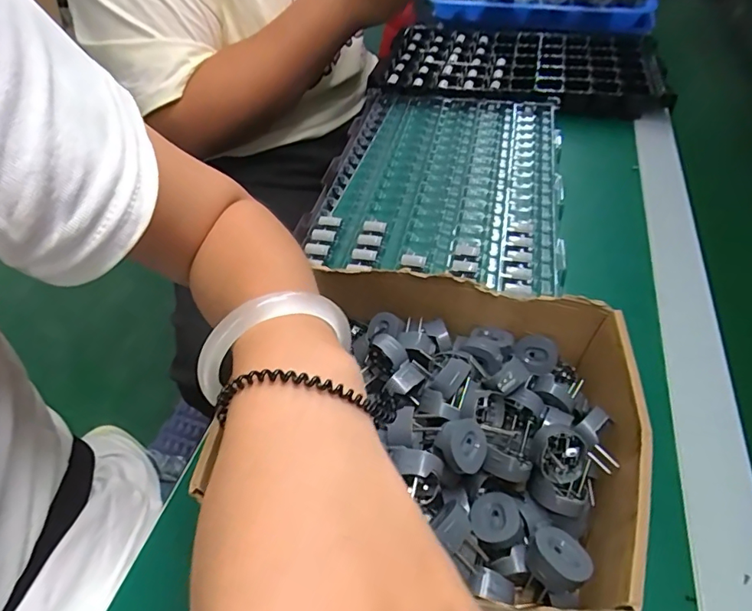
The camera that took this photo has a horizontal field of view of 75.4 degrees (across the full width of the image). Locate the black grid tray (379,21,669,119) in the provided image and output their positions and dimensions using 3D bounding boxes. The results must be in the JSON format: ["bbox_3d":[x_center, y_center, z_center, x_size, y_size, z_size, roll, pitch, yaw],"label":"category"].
[{"bbox_3d":[0.180,-0.323,0.644,0.341,0.033,0.211,6,49,8],"label":"black grid tray"}]

